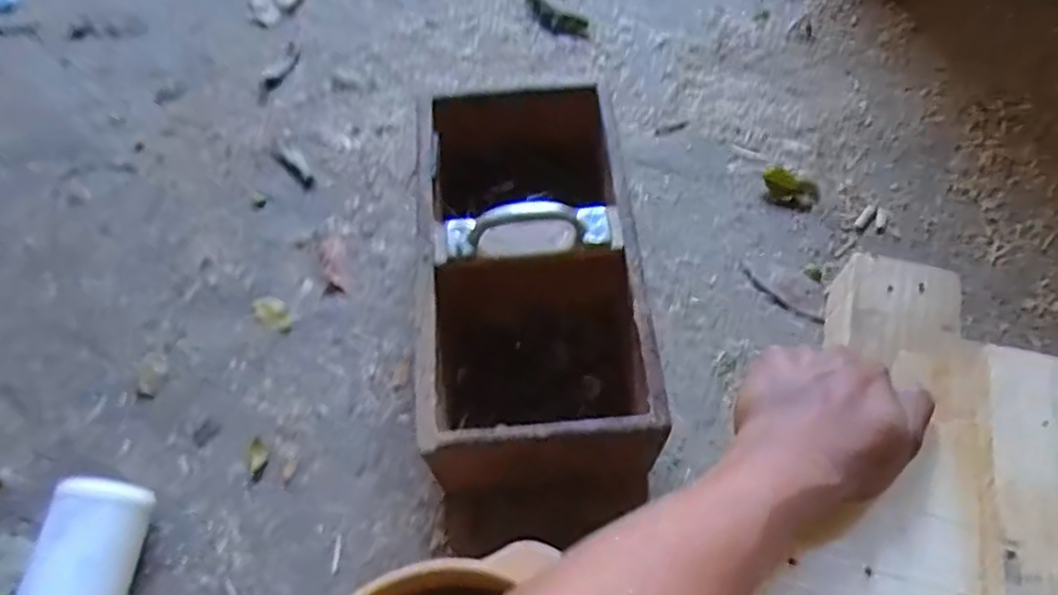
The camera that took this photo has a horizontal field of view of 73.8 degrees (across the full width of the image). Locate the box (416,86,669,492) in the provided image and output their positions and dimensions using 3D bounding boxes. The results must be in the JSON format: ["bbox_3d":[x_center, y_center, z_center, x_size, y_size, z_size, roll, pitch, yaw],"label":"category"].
[{"bbox_3d":[-0.003,-0.013,0.592,0.163,0.148,0.366,-7,60,0],"label":"box"}]

